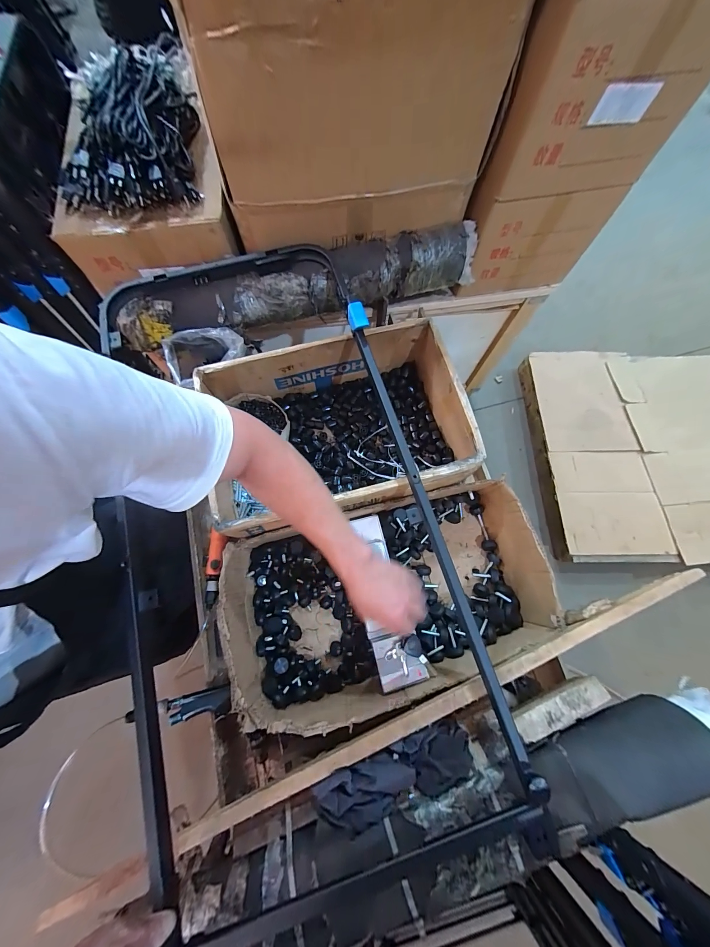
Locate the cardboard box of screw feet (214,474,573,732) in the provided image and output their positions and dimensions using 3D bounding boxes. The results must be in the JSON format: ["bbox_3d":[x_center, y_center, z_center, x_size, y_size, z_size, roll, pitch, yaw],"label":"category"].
[{"bbox_3d":[0.062,0.231,0.605,0.585,0.170,0.331,-15,74,-4],"label":"cardboard box of screw feet"}]

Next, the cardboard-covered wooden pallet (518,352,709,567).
[{"bbox_3d":[1.361,-0.108,1.433,1.022,0.144,1.011,1,74,0],"label":"cardboard-covered wooden pallet"}]

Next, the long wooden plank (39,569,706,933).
[{"bbox_3d":[0.093,0.374,0.468,1.038,0.043,0.028,-22,75,-6],"label":"long wooden plank"}]

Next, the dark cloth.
[{"bbox_3d":[0.061,0.443,0.449,0.238,0.046,0.079,-19,75,-6],"label":"dark cloth"}]

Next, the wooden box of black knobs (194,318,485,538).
[{"bbox_3d":[-0.035,-0.091,0.679,0.512,0.172,0.351,-15,74,-4],"label":"wooden box of black knobs"}]

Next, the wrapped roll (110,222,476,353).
[{"bbox_3d":[-0.106,-0.443,0.723,0.838,0.118,0.127,-18,74,-5],"label":"wrapped roll"}]

